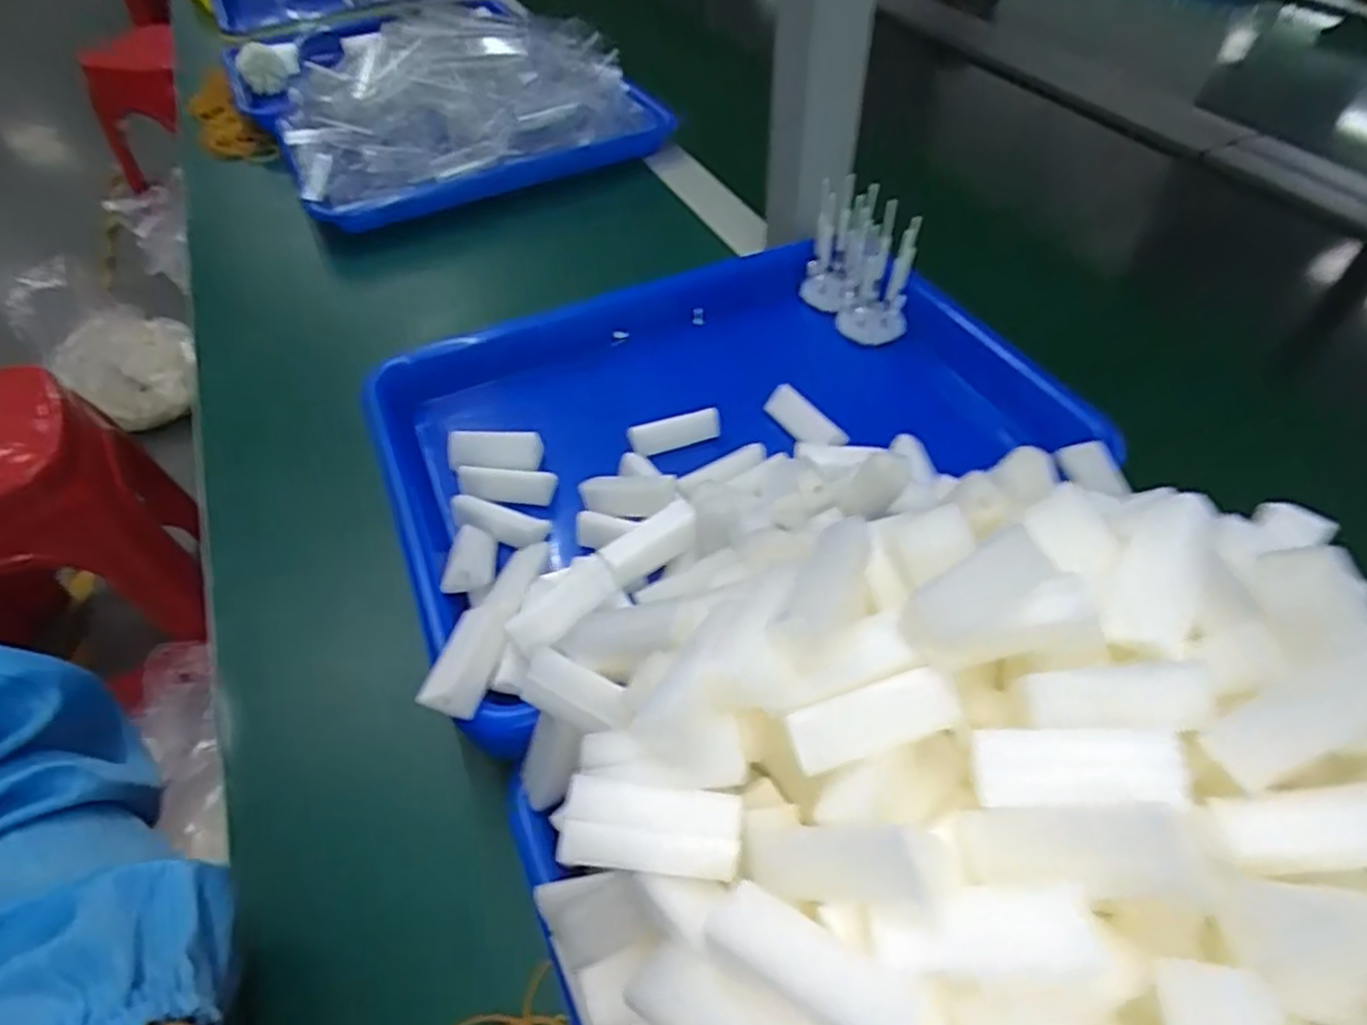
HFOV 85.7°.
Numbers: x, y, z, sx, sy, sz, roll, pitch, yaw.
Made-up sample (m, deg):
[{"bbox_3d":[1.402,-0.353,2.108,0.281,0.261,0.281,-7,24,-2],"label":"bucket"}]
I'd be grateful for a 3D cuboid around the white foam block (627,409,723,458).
[{"bbox_3d":[-0.005,-0.043,0.395,0.049,0.018,0.008,-13,50,-9],"label":"white foam block"}]

